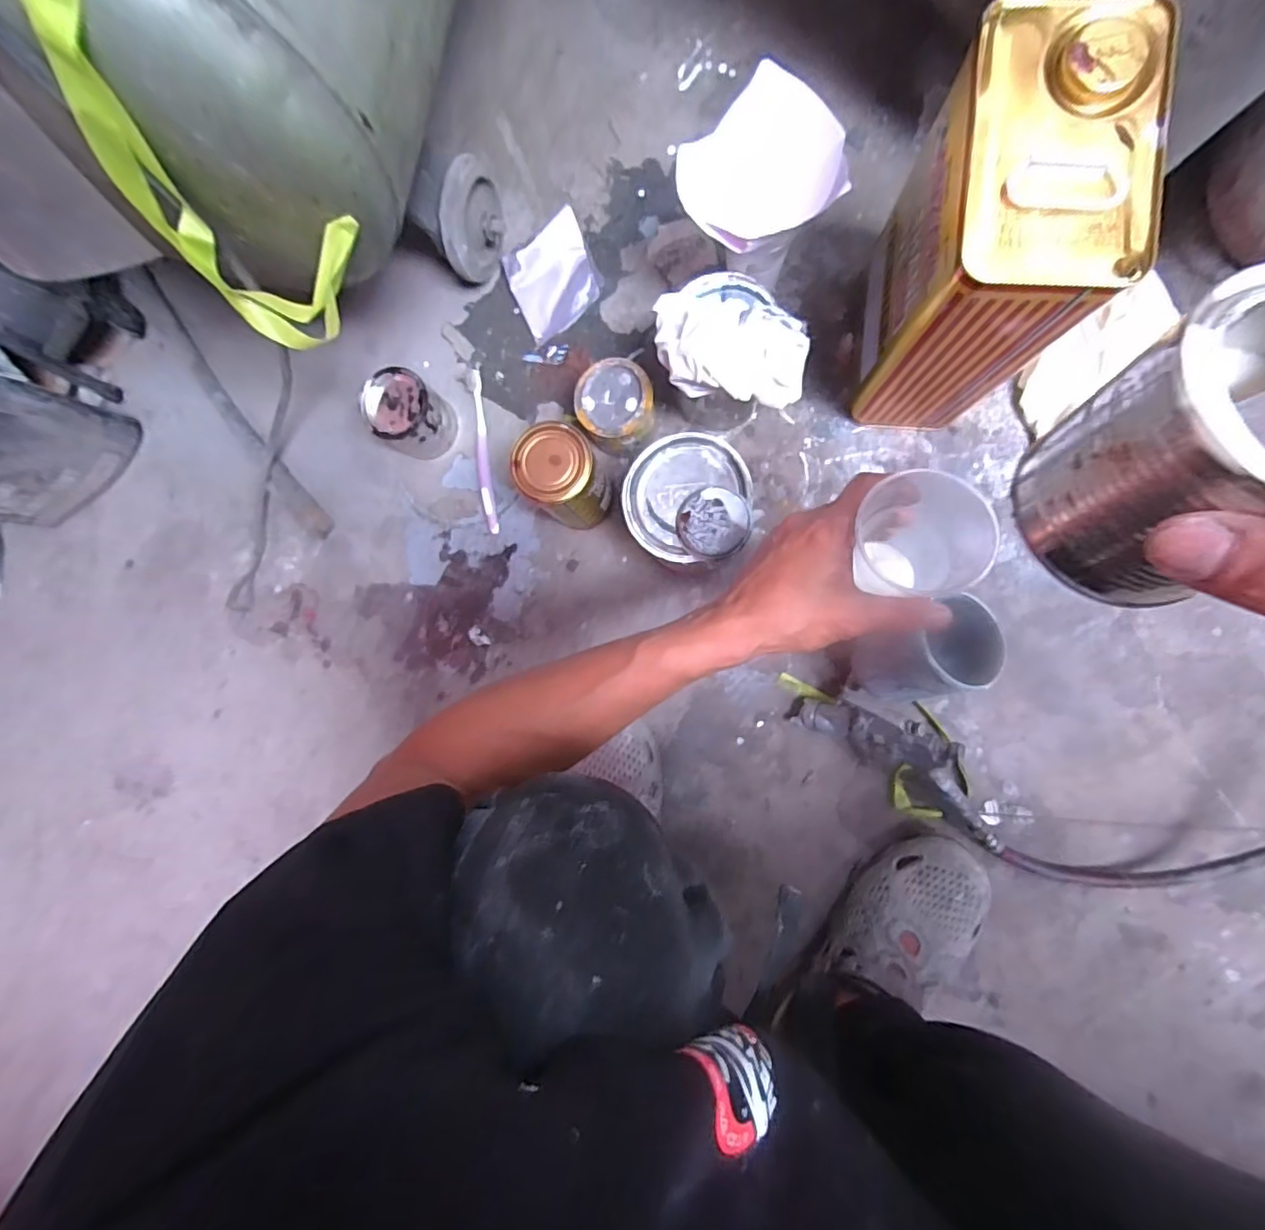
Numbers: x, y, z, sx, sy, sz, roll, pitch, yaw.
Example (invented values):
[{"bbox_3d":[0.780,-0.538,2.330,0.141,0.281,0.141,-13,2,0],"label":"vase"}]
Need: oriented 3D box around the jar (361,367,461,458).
[{"bbox_3d":[-0.235,-0.212,0.604,0.073,0.075,0.071,0,89,7],"label":"jar"}]

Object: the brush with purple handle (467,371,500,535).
[{"bbox_3d":[-0.167,-0.181,0.625,0.017,0.008,0.182,-7,88,7],"label":"brush with purple handle"}]

